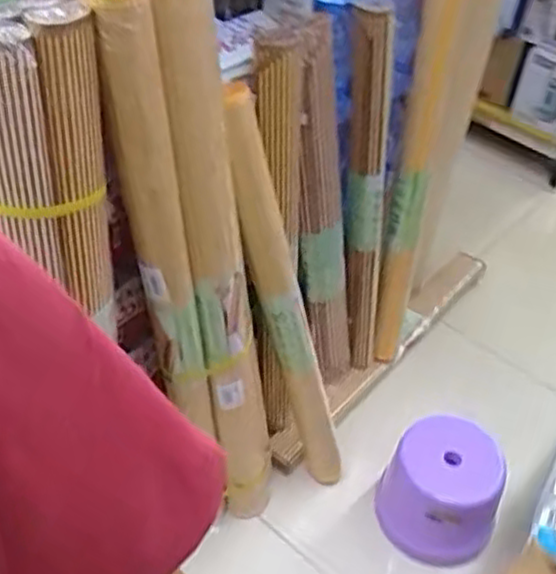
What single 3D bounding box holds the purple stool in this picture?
[{"bbox_3d":[0.323,0.416,1.524,0.217,0.232,0.212,16,45,12],"label":"purple stool"}]

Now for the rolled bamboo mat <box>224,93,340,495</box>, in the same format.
[{"bbox_3d":[0.008,0.052,1.391,0.074,0.850,0.071,16,41,43],"label":"rolled bamboo mat"}]

